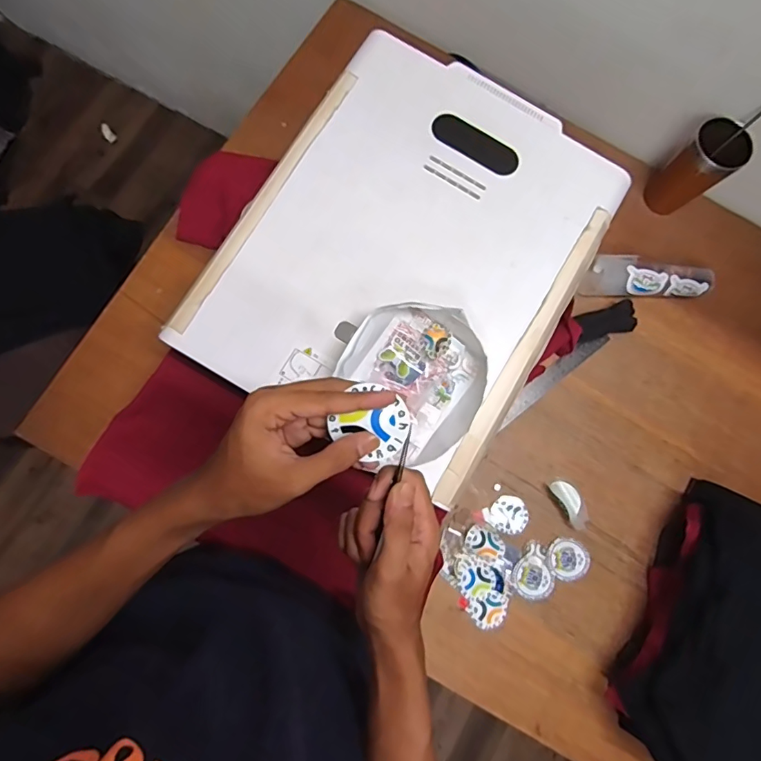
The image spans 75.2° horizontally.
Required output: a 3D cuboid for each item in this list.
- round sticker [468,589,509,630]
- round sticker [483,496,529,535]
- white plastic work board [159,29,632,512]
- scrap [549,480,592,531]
[{"bbox_3d":[0.157,0.329,0.707,0.054,0.008,0.048,-26,84,-10],"label":"round sticker"},{"bbox_3d":[0.188,0.197,0.731,0.061,0.005,0.054,31,78,0],"label":"round sticker"},{"bbox_3d":[0.041,-0.166,0.615,0.401,0.037,0.508,30,78,0],"label":"white plastic work board"},{"bbox_3d":[0.285,0.181,0.734,0.039,0.018,0.075,-27,84,-10],"label":"scrap"}]

